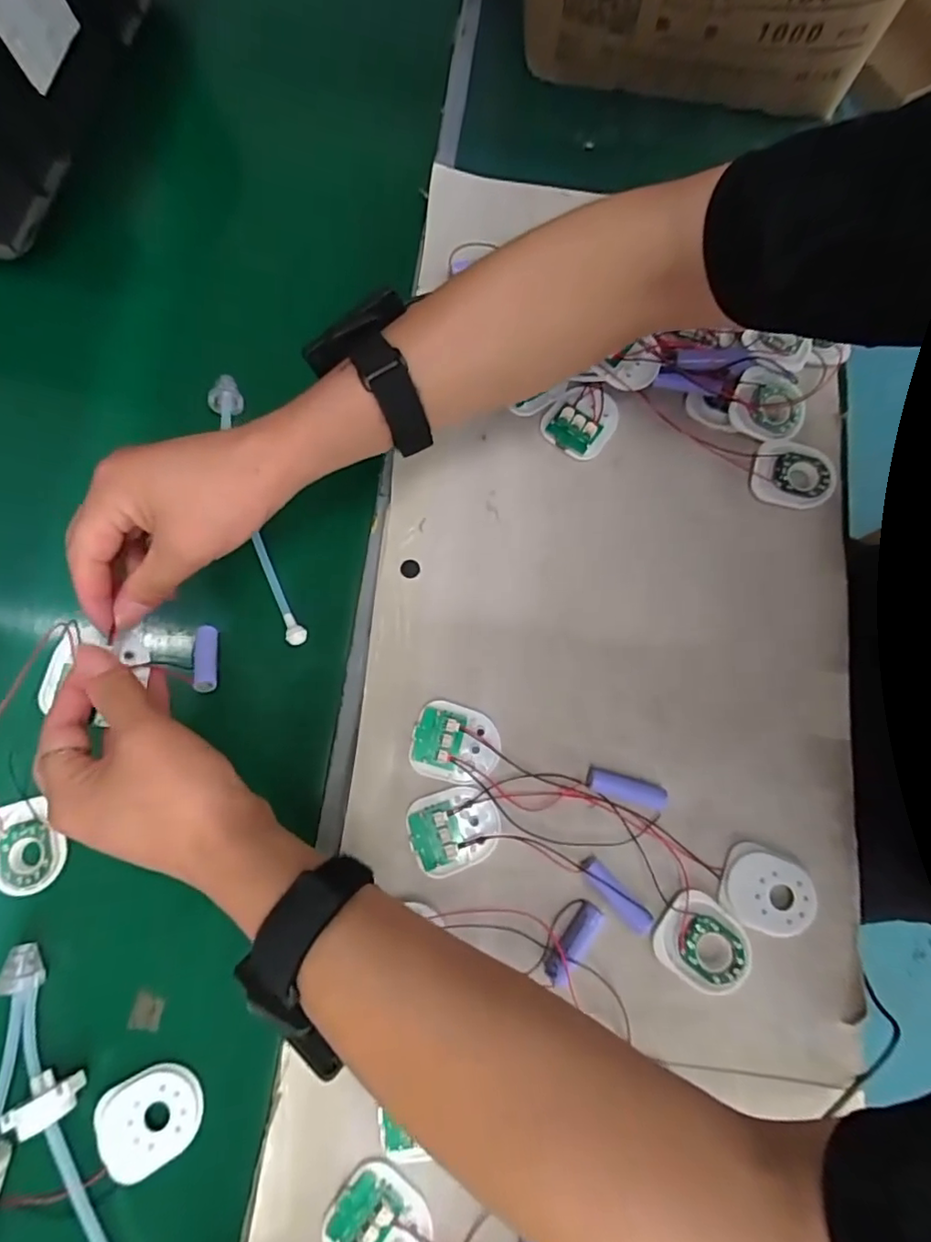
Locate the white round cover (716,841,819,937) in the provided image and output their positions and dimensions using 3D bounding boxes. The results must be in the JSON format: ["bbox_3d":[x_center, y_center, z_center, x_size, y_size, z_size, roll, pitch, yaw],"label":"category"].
[{"bbox_3d":[0.188,0.168,0.351,0.057,0.007,0.047,26,77,5],"label":"white round cover"}]

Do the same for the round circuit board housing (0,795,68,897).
[{"bbox_3d":[-0.282,0.144,0.360,0.047,0.006,0.057,-20,78,-6],"label":"round circuit board housing"}]

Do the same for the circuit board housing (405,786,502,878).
[{"bbox_3d":[-0.007,0.132,0.358,0.057,0.011,0.047,-17,78,-5],"label":"circuit board housing"}]

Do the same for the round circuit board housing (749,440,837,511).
[{"bbox_3d":[0.237,-0.106,0.410,0.057,0.009,0.049,17,77,3],"label":"round circuit board housing"}]

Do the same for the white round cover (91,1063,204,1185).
[{"bbox_3d":[-0.184,0.288,0.326,0.056,0.007,0.047,-33,79,-8],"label":"white round cover"}]

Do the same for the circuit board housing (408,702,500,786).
[{"bbox_3d":[-0.006,0.079,0.367,0.056,0.008,0.049,11,77,1],"label":"circuit board housing"}]

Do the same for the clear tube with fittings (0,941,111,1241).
[{"bbox_3d":[-0.254,0.303,0.313,0.090,0.025,0.207,-24,78,-7],"label":"clear tube with fittings"}]

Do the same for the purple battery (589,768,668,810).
[{"bbox_3d":[0.104,0.109,0.368,0.051,0.012,0.014,16,77,2],"label":"purple battery"}]

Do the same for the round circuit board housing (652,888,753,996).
[{"bbox_3d":[0.145,0.197,0.344,0.059,0.008,0.049,39,79,8],"label":"round circuit board housing"}]

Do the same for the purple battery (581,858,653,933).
[{"bbox_3d":[0.093,0.169,0.348,0.015,0.013,0.052,-44,81,-10],"label":"purple battery"}]

